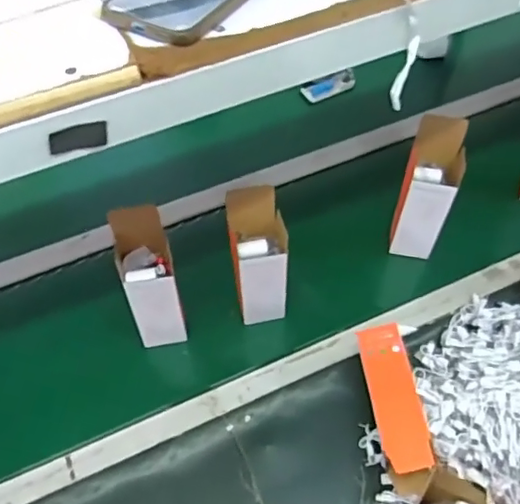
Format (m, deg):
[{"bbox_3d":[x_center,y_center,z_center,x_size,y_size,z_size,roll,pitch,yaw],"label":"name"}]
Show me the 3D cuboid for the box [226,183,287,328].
[{"bbox_3d":[0.000,0.012,0.785,0.075,0.222,0.074,-10,55,-6],"label":"box"}]

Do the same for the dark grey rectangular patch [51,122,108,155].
[{"bbox_3d":[-0.120,-0.076,0.377,0.038,0.021,0.004,-22,57,-14],"label":"dark grey rectangular patch"}]

